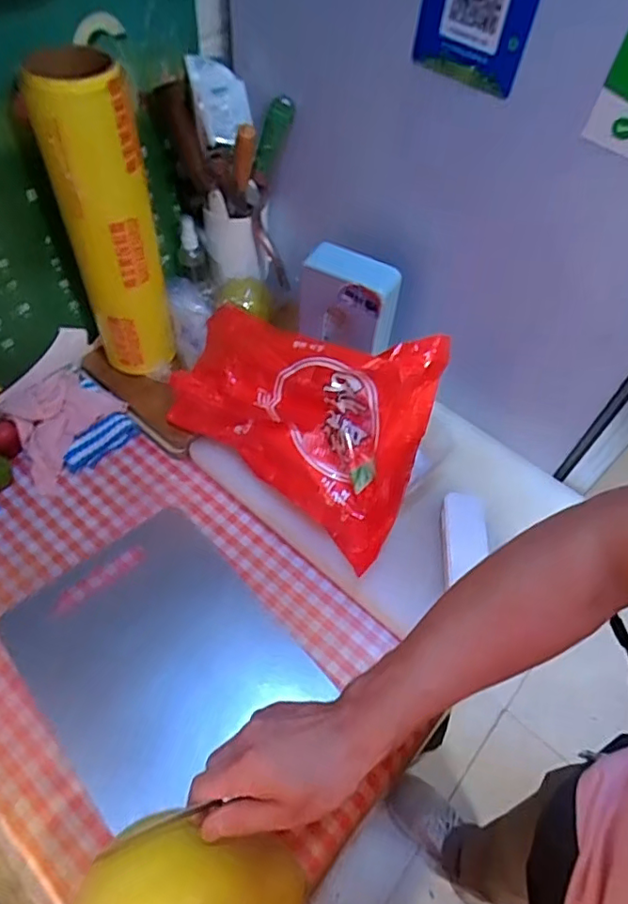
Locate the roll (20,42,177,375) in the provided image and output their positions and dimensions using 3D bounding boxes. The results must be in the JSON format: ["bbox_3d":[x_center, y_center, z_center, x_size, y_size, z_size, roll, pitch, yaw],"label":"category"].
[{"bbox_3d":[-0.231,-0.242,0.641,0.094,0.342,0.078,-16,58,-15],"label":"roll"}]

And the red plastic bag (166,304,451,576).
[{"bbox_3d":[-0.019,-0.066,0.634,0.329,0.207,0.190,30,58,16],"label":"red plastic bag"}]

